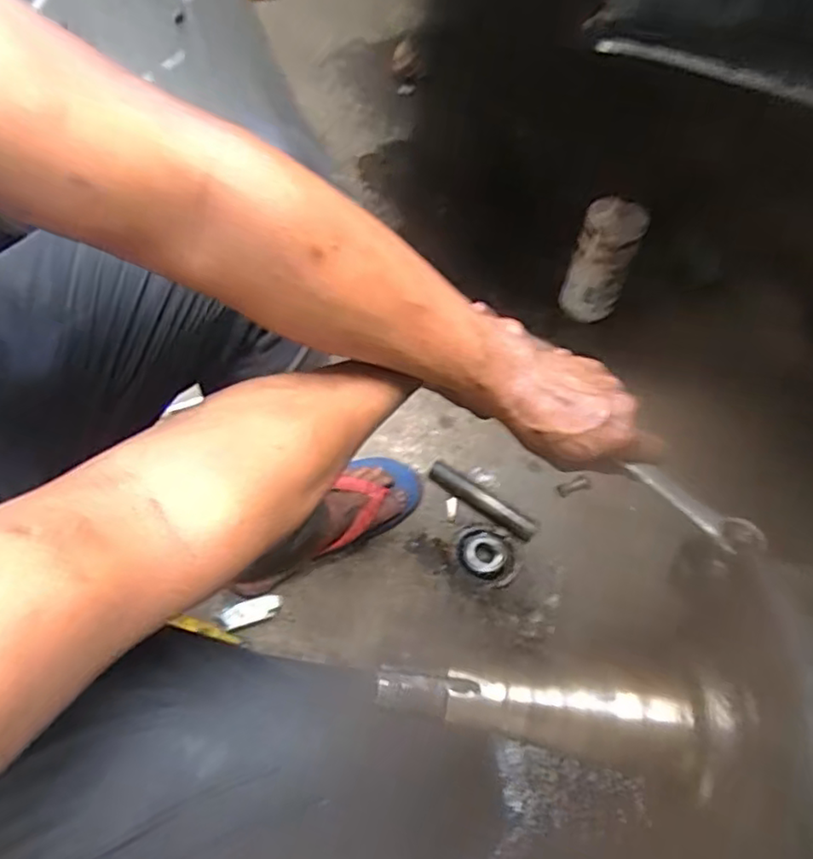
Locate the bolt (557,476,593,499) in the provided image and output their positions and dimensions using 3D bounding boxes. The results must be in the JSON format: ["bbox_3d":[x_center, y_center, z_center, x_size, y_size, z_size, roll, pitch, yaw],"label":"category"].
[{"bbox_3d":[0.226,0.078,0.873,0.049,0.011,0.016,-19,54,8],"label":"bolt"}]

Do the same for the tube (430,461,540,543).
[{"bbox_3d":[0.100,0.093,0.844,0.156,0.020,0.027,31,59,17],"label":"tube"}]

